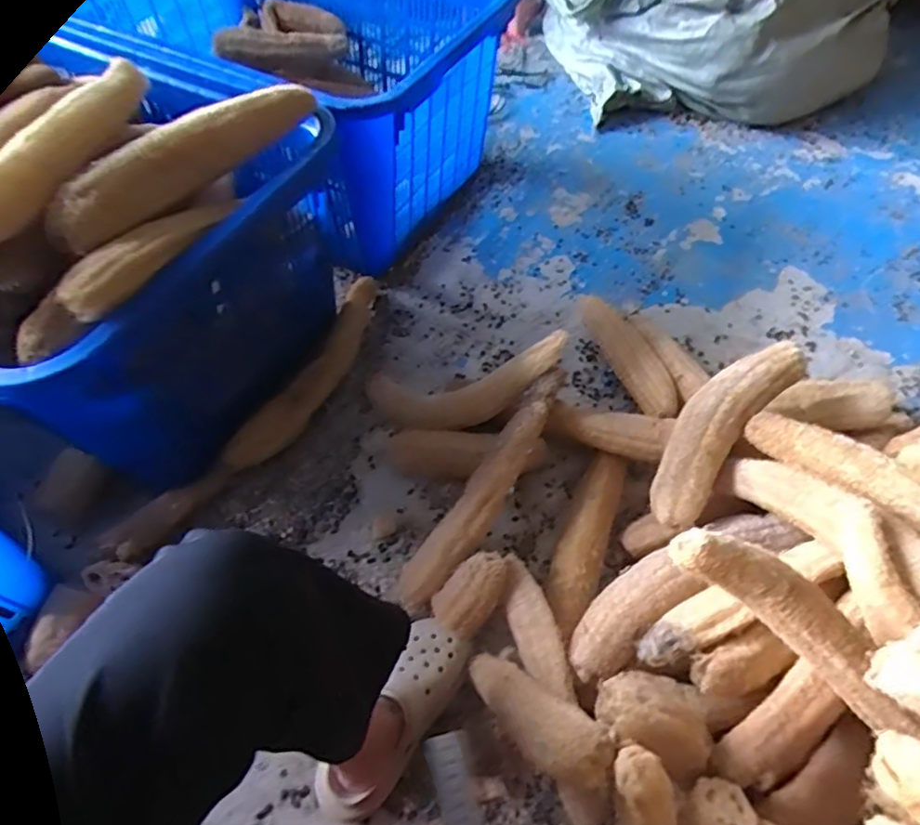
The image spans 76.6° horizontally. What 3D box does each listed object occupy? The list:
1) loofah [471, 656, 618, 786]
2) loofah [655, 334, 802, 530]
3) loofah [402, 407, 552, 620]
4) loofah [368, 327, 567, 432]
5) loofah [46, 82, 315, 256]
[{"bbox_3d":[0.072,0.332,0.649,0.066,0.240,0.053,-33,101,-21],"label":"loofah"},{"bbox_3d":[0.383,0.013,0.854,0.100,0.068,0.342,38,63,21],"label":"loofah"},{"bbox_3d":[0.025,0.123,0.837,0.080,0.050,0.347,33,83,19],"label":"loofah"},{"bbox_3d":[0.008,-0.035,0.954,0.366,0.074,0.098,-13,50,31],"label":"loofah"},{"bbox_3d":[-0.337,-0.320,0.736,0.074,0.077,0.377,27,60,16],"label":"loofah"}]

